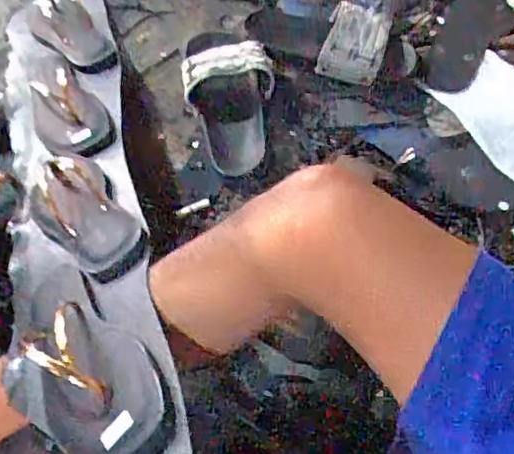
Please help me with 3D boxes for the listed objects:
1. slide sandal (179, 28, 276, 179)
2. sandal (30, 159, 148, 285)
[{"bbox_3d":[-0.036,-0.183,0.807,0.116,0.083,0.258,-11,56,-5],"label":"slide sandal"},{"bbox_3d":[-0.186,-0.024,0.614,0.086,0.050,0.248,-41,45,-10],"label":"sandal"}]

